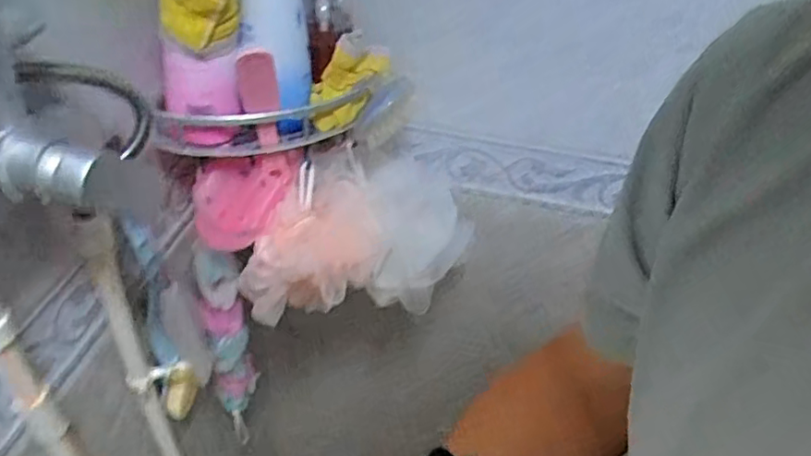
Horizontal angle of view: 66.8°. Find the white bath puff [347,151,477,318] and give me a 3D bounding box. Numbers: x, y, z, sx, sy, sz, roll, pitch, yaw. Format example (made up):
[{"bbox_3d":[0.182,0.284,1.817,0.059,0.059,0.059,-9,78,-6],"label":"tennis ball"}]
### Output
[{"bbox_3d":[0.013,0.011,0.680,0.119,0.143,0.090,-10,43,-18],"label":"white bath puff"}]

